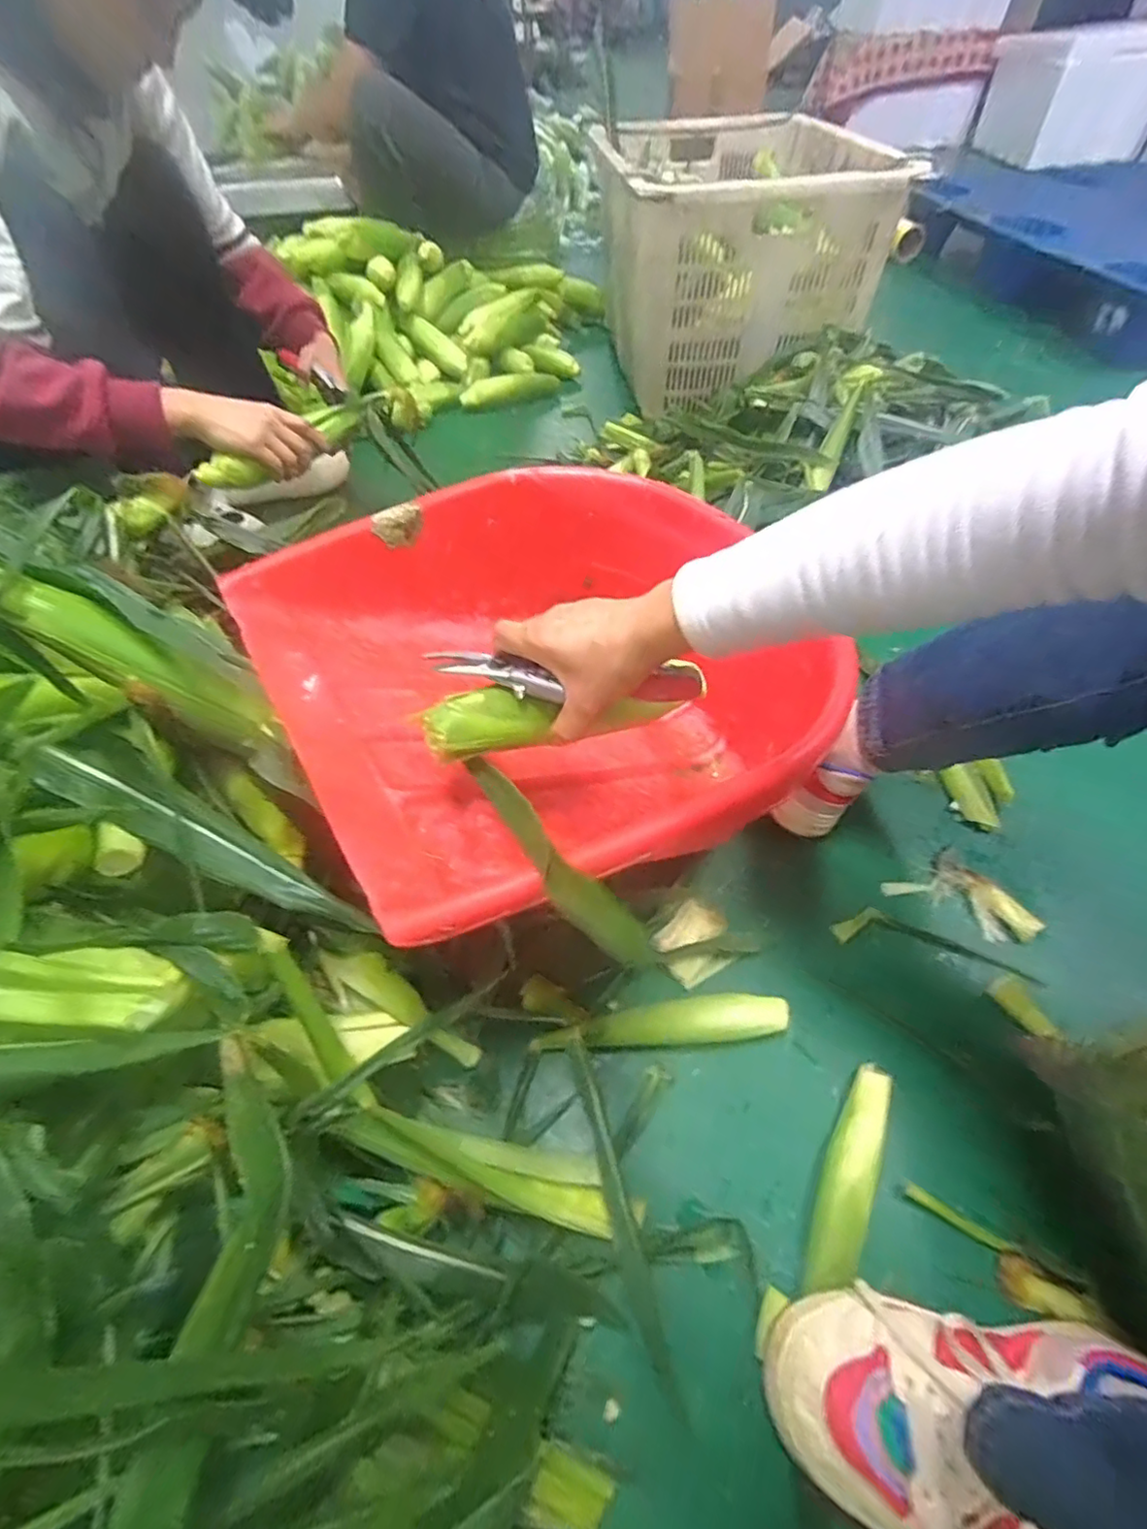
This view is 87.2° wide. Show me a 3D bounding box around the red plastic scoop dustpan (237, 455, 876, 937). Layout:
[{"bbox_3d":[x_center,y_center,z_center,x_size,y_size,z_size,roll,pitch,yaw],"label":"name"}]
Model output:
[{"bbox_3d":[-0.029,-0.057,0.587,0.440,0.232,0.433,-30,57,-21],"label":"red plastic scoop dustpan"}]

